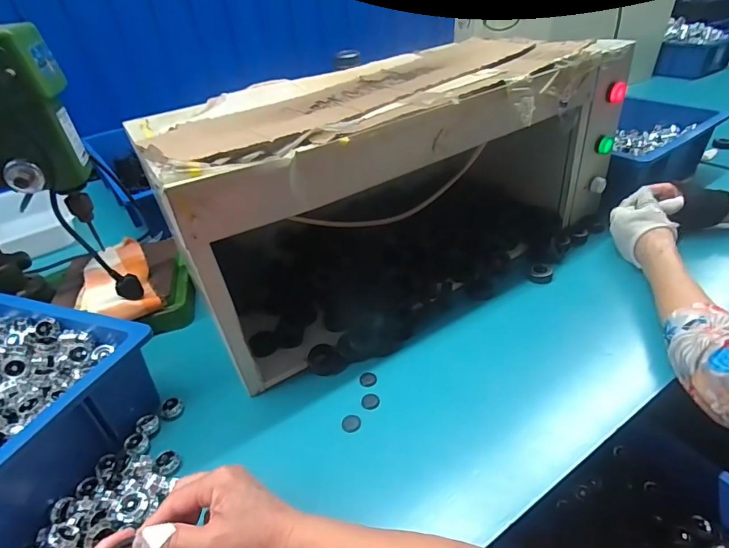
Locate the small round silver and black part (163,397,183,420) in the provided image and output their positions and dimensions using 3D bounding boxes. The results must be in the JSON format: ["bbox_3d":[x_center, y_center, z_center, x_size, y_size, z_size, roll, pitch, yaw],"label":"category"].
[{"bbox_3d":[-0.231,0.161,0.507,0.023,0.016,0.018,-32,45,-31],"label":"small round silver and black part"}]

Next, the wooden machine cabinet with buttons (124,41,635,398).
[{"bbox_3d":[0.050,-0.157,0.649,0.665,0.279,0.335,-26,42,-25],"label":"wooden machine cabinet with buttons"}]

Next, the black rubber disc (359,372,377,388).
[{"bbox_3d":[0.005,0.131,0.520,0.021,0.007,0.018,-5,37,0],"label":"black rubber disc"}]

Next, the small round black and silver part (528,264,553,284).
[{"bbox_3d":[0.270,0.000,0.643,0.032,0.016,0.032,-3,37,2],"label":"small round black and silver part"}]

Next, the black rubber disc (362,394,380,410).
[{"bbox_3d":[0.007,0.148,0.490,0.021,0.004,0.021,-3,37,2],"label":"black rubber disc"}]

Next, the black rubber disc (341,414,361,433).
[{"bbox_3d":[-0.015,0.166,0.467,0.021,0.006,0.020,-3,37,2],"label":"black rubber disc"}]

